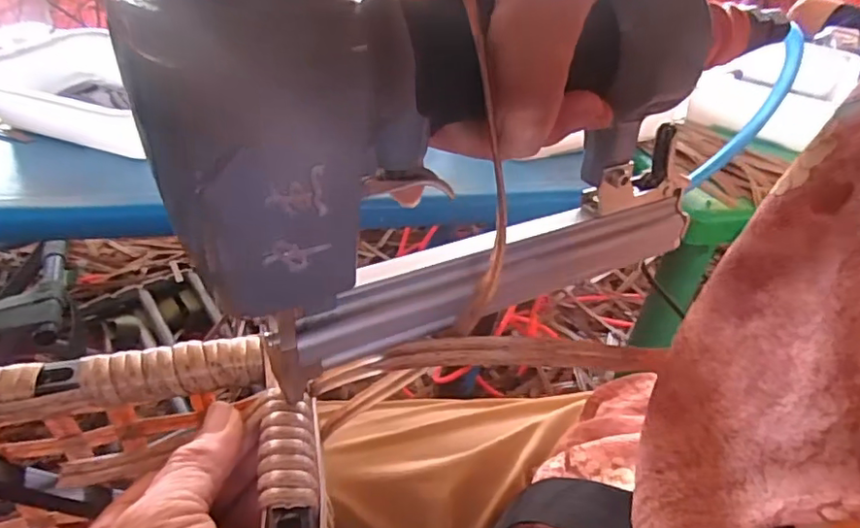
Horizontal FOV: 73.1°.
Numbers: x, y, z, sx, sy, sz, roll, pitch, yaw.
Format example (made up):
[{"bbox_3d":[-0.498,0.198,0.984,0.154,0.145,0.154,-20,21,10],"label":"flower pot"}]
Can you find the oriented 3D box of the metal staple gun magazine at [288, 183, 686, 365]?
[{"bbox_3d":[0.038,0.000,0.252,0.196,0.033,0.009,-16,9,-26],"label":"metal staple gun magazine"}]

